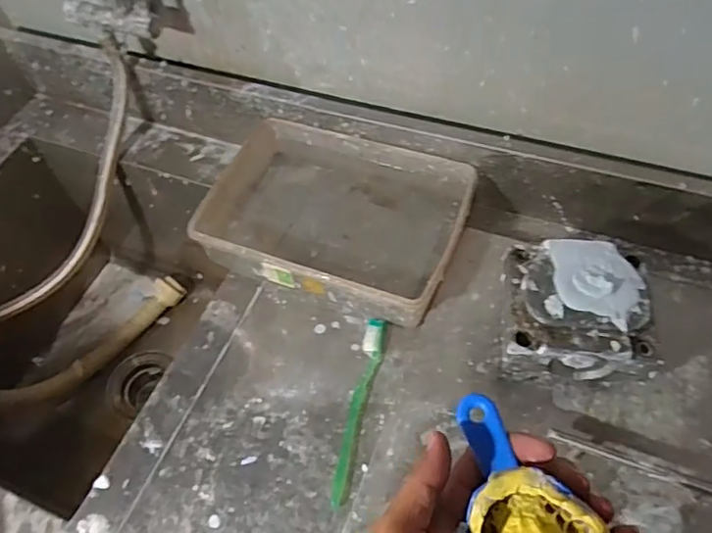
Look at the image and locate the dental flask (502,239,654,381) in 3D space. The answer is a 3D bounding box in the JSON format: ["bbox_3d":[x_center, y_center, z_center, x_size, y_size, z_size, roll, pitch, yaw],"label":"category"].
[{"bbox_3d":[0.198,0.043,0.525,0.125,0.086,0.114,4,56,8],"label":"dental flask"}]

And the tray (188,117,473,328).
[{"bbox_3d":[-0.022,-0.055,0.643,0.270,0.068,0.194,19,59,17],"label":"tray"}]

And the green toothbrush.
[{"bbox_3d":[0.004,0.135,0.550,0.020,0.012,0.185,8,57,10],"label":"green toothbrush"}]

